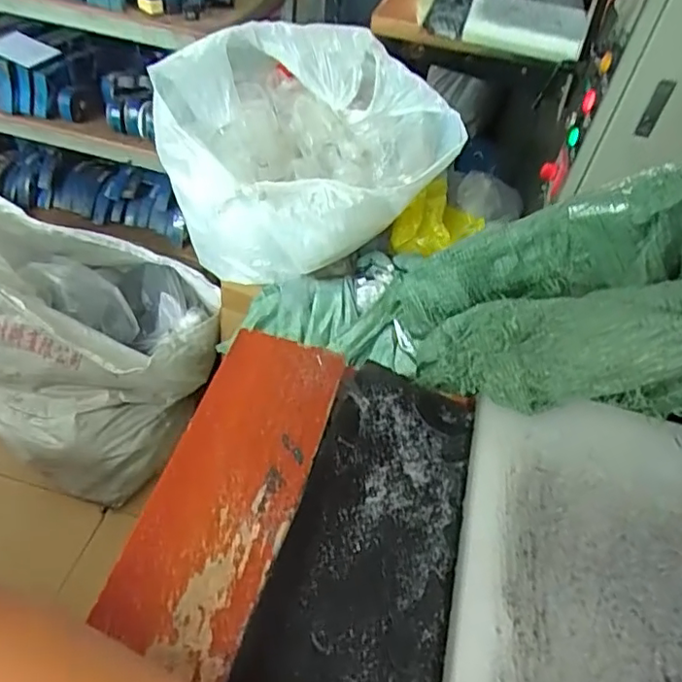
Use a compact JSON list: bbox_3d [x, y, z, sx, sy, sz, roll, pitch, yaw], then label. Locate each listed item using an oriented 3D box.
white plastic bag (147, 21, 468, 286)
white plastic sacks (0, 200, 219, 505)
[{"bbox_3d":[-0.049,-0.364,1.196,0.533,0.447,0.419,14,50,-1],"label":"white plastic bag"},{"bbox_3d":[-0.772,-0.053,1.447,0.867,0.585,0.490,22,50,6],"label":"white plastic sacks"}]

